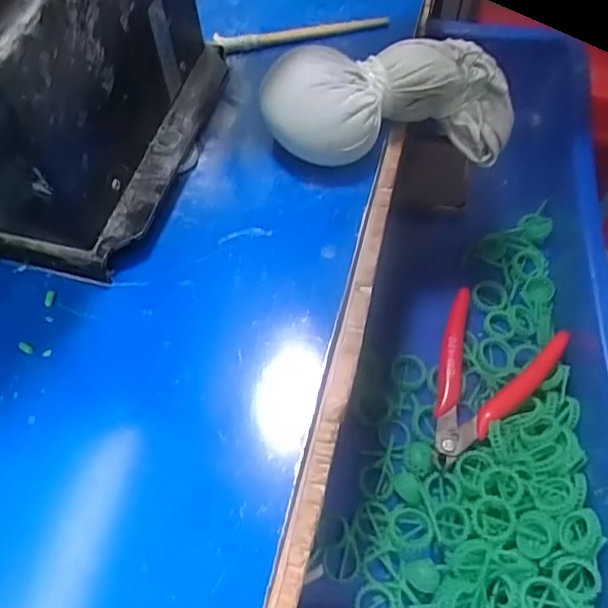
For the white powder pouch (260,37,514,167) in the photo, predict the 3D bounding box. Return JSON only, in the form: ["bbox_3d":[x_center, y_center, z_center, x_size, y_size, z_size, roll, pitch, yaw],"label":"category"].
[{"bbox_3d":[0.048,-0.107,0.303,0.137,0.047,0.063,-7,57,-17],"label":"white powder pouch"}]

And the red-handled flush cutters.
[{"bbox_3d":[0.110,0.048,0.375,0.072,0.013,0.109,29,63,19],"label":"red-handled flush cutters"}]

